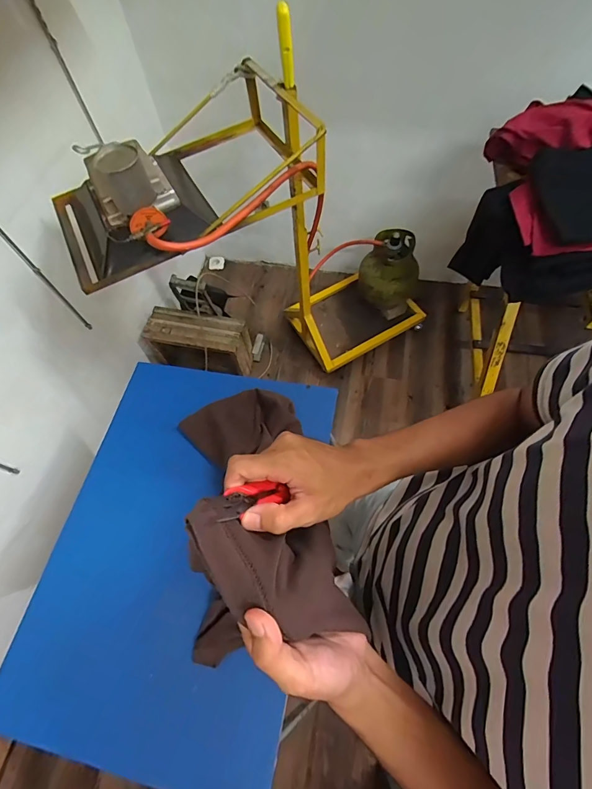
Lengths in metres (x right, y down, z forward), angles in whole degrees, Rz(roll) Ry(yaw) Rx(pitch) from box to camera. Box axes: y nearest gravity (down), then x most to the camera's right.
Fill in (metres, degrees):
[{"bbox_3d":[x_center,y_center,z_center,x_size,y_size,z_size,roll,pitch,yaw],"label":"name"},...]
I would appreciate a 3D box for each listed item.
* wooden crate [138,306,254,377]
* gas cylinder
[{"bbox_3d":[-0.433,-0.209,1.660,0.452,0.307,0.169,11,65,9],"label":"wooden crate"},{"bbox_3d":[0.405,-0.506,1.635,0.257,0.355,0.218,14,65,10],"label":"gas cylinder"}]

